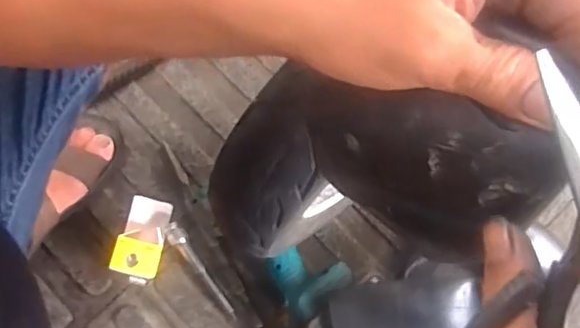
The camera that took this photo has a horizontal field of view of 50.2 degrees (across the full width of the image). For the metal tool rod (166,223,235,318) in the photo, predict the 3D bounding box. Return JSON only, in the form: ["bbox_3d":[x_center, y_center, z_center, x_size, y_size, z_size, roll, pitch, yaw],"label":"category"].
[{"bbox_3d":[-0.105,0.125,0.742,0.020,0.017,0.131,-39,82,-8],"label":"metal tool rod"}]

